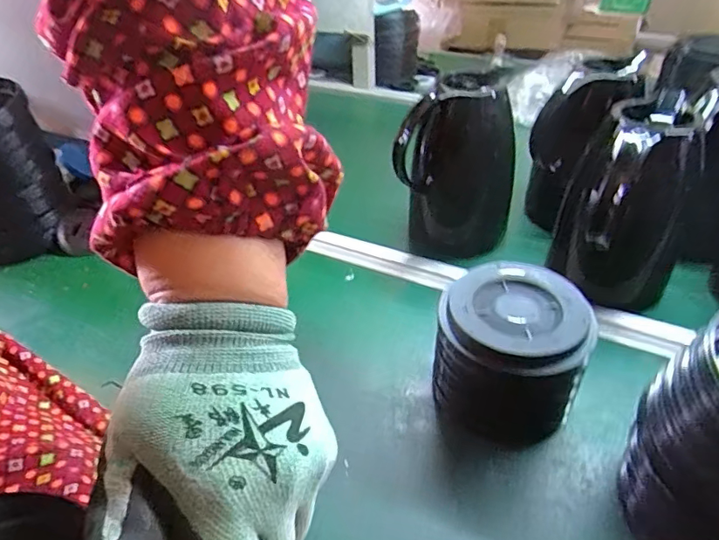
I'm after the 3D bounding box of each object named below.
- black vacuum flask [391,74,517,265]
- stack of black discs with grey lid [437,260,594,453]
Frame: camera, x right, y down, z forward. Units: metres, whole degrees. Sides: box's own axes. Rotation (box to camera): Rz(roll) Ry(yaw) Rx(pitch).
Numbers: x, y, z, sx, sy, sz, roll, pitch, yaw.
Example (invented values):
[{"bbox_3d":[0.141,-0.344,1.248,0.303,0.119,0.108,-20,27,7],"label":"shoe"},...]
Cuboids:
[{"bbox_3d":[0.124,-0.119,0.622,0.139,0.225,0.112,10,39,15],"label":"black vacuum flask"},{"bbox_3d":[0.123,0.075,0.424,0.116,0.108,0.120,22,43,27],"label":"stack of black discs with grey lid"}]

